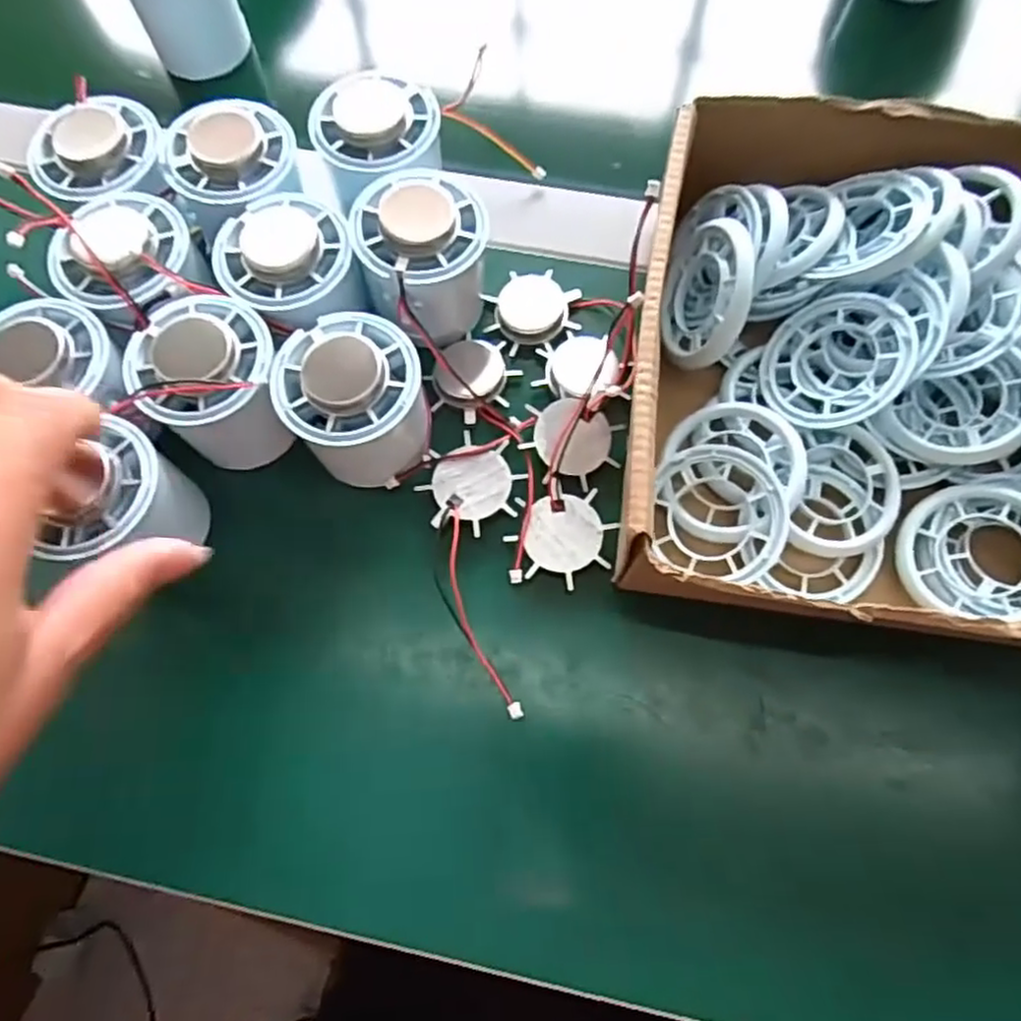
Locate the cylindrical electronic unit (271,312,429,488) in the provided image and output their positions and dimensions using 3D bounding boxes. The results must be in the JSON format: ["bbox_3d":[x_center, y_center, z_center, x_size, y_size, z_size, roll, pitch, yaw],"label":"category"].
[{"bbox_3d":[-0.061,-0.044,0.278,0.052,0.050,0.055,0,71,1],"label":"cylindrical electronic unit"}]

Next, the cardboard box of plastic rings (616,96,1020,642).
[{"bbox_3d":[0.145,-0.052,0.271,0.191,0.072,0.201,7,71,4],"label":"cardboard box of plastic rings"}]

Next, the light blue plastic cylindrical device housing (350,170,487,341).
[{"bbox_3d":[-0.036,-0.106,0.300,0.052,0.052,0.054,0,71,1],"label":"light blue plastic cylindrical device housing"}]

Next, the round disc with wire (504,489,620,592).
[{"bbox_3d":[0.022,0.010,0.284,0.041,0.004,0.038,-24,72,-7],"label":"round disc with wire"}]

